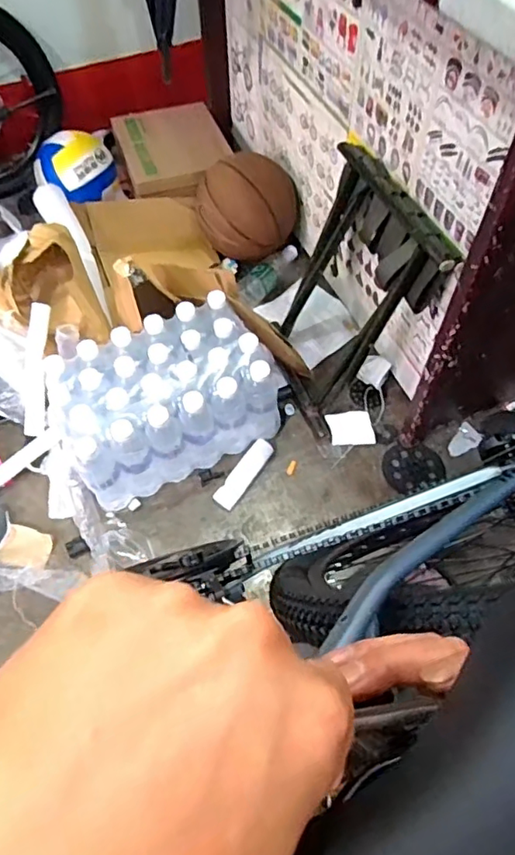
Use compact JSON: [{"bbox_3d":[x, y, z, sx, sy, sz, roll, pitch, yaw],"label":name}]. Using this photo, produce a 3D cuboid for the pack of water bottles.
[{"bbox_3d":[-0.168,-0.048,1.033,0.380,0.211,0.226,-24,62,-14],"label":"pack of water bottles"}]

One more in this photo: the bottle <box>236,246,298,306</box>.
[{"bbox_3d":[0.035,-0.366,1.319,0.070,0.057,0.216,36,66,20],"label":"bottle"}]

